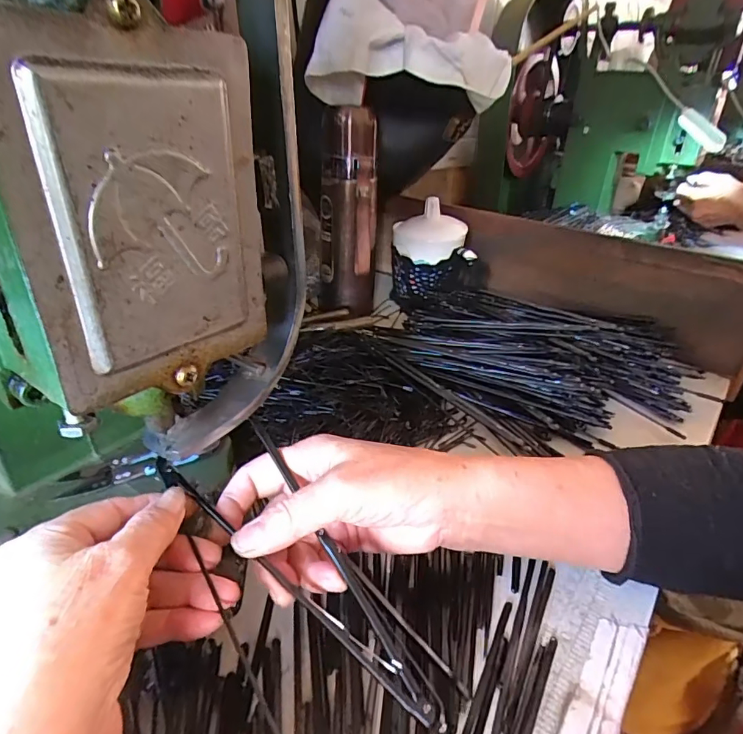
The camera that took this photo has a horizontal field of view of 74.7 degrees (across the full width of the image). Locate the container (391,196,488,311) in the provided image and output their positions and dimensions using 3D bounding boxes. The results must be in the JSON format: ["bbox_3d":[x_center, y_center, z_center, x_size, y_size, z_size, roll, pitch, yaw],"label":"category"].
[{"bbox_3d":[0.082,-0.134,0.615,0.106,0.113,0.093,-1,31,-7],"label":"container"}]

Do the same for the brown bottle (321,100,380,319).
[{"bbox_3d":[-0.026,-0.173,0.561,0.064,0.217,0.055,2,31,-2],"label":"brown bottle"}]

